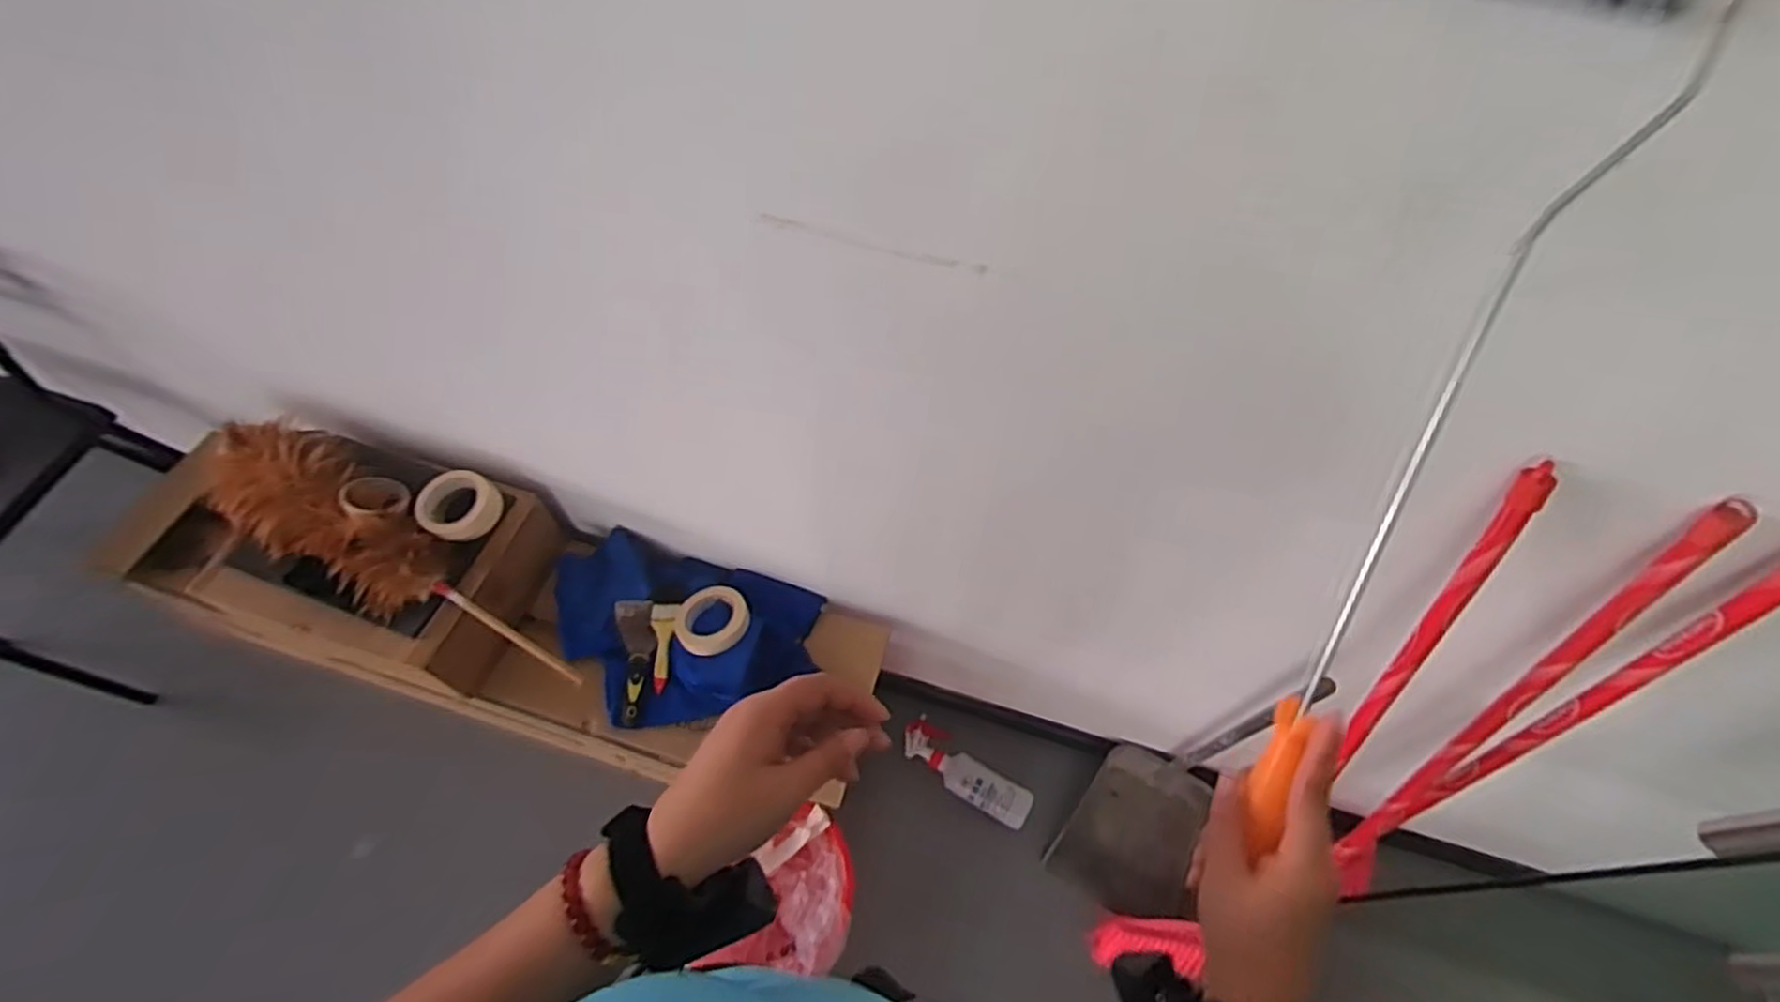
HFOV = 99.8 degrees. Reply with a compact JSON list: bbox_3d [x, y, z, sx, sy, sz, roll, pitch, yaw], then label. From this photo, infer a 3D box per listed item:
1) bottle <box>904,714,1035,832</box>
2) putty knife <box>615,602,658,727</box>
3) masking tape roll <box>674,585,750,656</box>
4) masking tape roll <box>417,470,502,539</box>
[{"bbox_3d":[0.145,0.517,1.430,0.275,0.057,0.092,35,64,18],"label":"bottle"},{"bbox_3d":[-0.409,0.253,1.206,0.062,0.032,0.205,-9,60,-7],"label":"putty knife"},{"bbox_3d":[-0.286,0.192,1.212,0.108,0.028,0.113,1,59,-1],"label":"masking tape roll"},{"bbox_3d":[-0.671,0.008,1.164,0.109,0.058,0.110,1,59,-1],"label":"masking tape roll"}]

